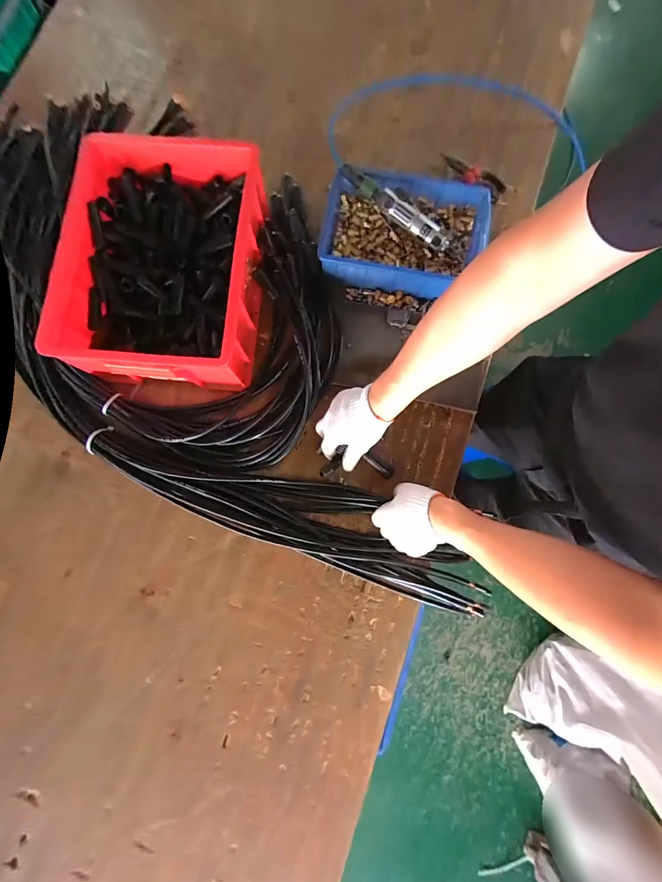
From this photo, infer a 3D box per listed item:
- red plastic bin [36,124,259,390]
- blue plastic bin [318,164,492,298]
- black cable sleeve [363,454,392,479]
[{"bbox_3d":[-0.299,-0.309,0.618,0.316,0.127,0.414,4,81,-1],"label":"red plastic bin"},{"bbox_3d":[0.135,-0.388,0.655,0.304,0.071,0.205,9,80,2],"label":"blue plastic bin"},{"bbox_3d":[0.084,0.044,0.615,0.067,0.016,0.016,36,79,-19],"label":"black cable sleeve"}]

